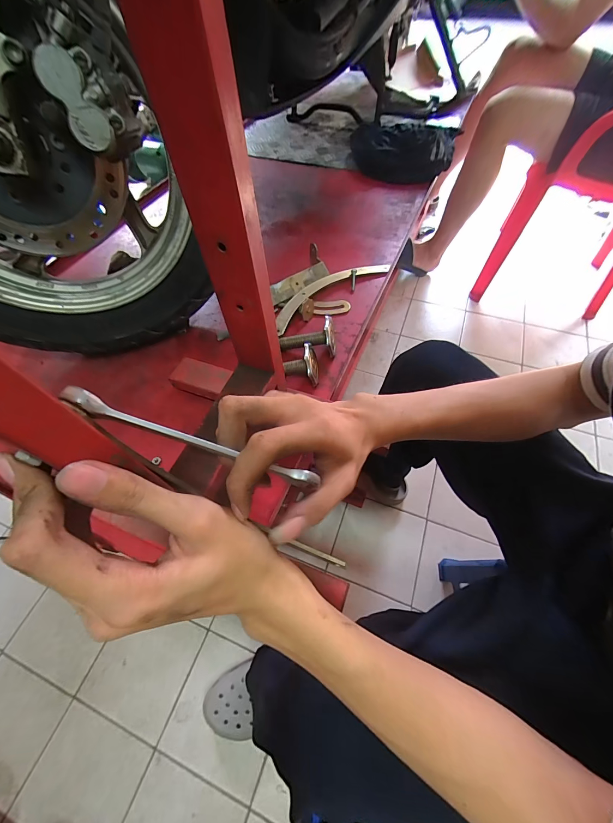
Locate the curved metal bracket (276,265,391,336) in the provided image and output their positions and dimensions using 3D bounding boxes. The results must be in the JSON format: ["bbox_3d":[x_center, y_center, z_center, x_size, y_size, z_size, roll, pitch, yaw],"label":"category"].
[{"bbox_3d":[0.034,-0.201,0.520,0.245,0.020,0.059,-38,64,-19],"label":"curved metal bracket"}]

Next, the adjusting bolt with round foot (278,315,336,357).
[{"bbox_3d":[-0.002,-0.100,0.449,0.087,0.048,0.044,-3,56,22],"label":"adjusting bolt with round foot"}]

